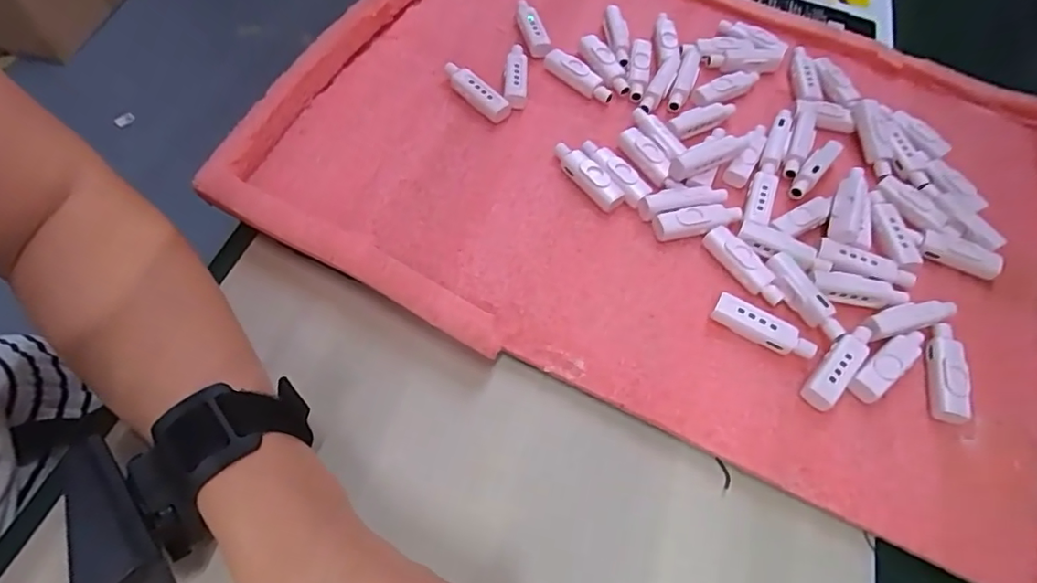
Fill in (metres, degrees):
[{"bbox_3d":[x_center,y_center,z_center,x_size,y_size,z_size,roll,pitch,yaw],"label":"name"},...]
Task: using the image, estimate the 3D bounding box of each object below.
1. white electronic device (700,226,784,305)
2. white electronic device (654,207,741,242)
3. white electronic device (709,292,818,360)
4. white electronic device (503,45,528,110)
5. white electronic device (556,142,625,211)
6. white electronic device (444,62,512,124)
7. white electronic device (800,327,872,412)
[{"bbox_3d":[0.134,-0.017,0.320,0.017,0.008,0.055,-35,70,-20],"label":"white electronic device"},{"bbox_3d":[0.112,-0.042,0.336,0.055,0.010,0.017,-9,63,-9],"label":"white electronic device"},{"bbox_3d":[0.135,0.021,0.301,0.057,0.014,0.015,28,64,11],"label":"white electronic device"},{"bbox_3d":[-0.002,-0.153,0.384,0.016,0.011,0.055,3,62,-2],"label":"white electronic device"},{"bbox_3d":[0.043,-0.075,0.346,0.015,0.013,0.056,-33,69,-19],"label":"white electronic device"},{"bbox_3d":[-0.030,-0.137,0.371,0.056,0.014,0.014,38,66,15],"label":"white electronic device"},{"bbox_3d":[0.173,0.040,0.293,0.058,0.011,0.017,-39,71,-21],"label":"white electronic device"}]

